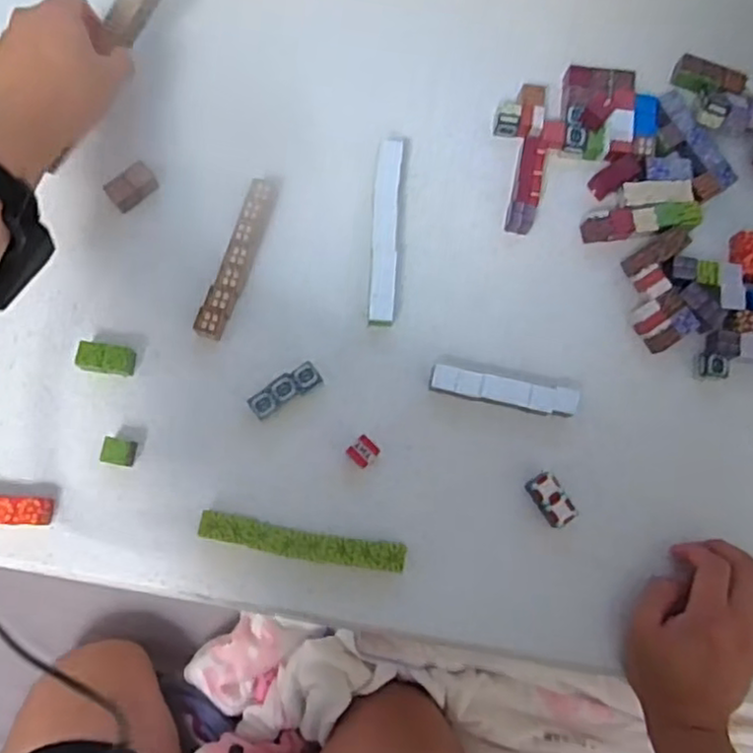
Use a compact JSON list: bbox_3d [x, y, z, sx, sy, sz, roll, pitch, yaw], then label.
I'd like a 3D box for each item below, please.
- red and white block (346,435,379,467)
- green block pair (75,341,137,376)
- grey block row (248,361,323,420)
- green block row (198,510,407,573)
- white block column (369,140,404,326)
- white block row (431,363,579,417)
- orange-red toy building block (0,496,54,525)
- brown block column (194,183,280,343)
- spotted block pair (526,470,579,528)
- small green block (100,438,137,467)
[{"bbox_3d":[-0.011,0.061,0.554,0.020,0.020,0.022,44,80,5],"label":"red and white block"},{"bbox_3d":[-0.219,-0.014,0.561,0.043,0.024,0.025,7,79,-2],"label":"green block pair"},{"bbox_3d":[-0.073,0.012,0.562,0.061,0.020,0.021,-32,82,-8],"label":"grey block row"},{"bbox_3d":[-0.058,0.131,0.546,0.159,0.026,0.024,10,79,-1],"label":"green block row"},{"bbox_3d":[0.008,-0.124,0.586,0.021,0.019,0.161,4,79,-2],"label":"white block column"},{"bbox_3d":[0.105,0.013,0.573,0.120,0.021,0.023,11,79,-1],"label":"white block row"},{"bbox_3d":[-0.285,0.103,0.536,0.059,0.022,0.021,4,79,-2],"label":"orange-red toy building block"},{"bbox_3d":[-0.114,-0.101,0.578,0.024,0.022,0.144,20,79,1],"label":"brown block column"},{"bbox_3d":[0.140,0.100,0.555,0.022,0.024,0.043,-33,83,-9],"label":"spotted block pair"},{"bbox_3d":[-0.203,0.060,0.548,0.025,0.018,0.020,12,79,-1],"label":"small green block"}]

